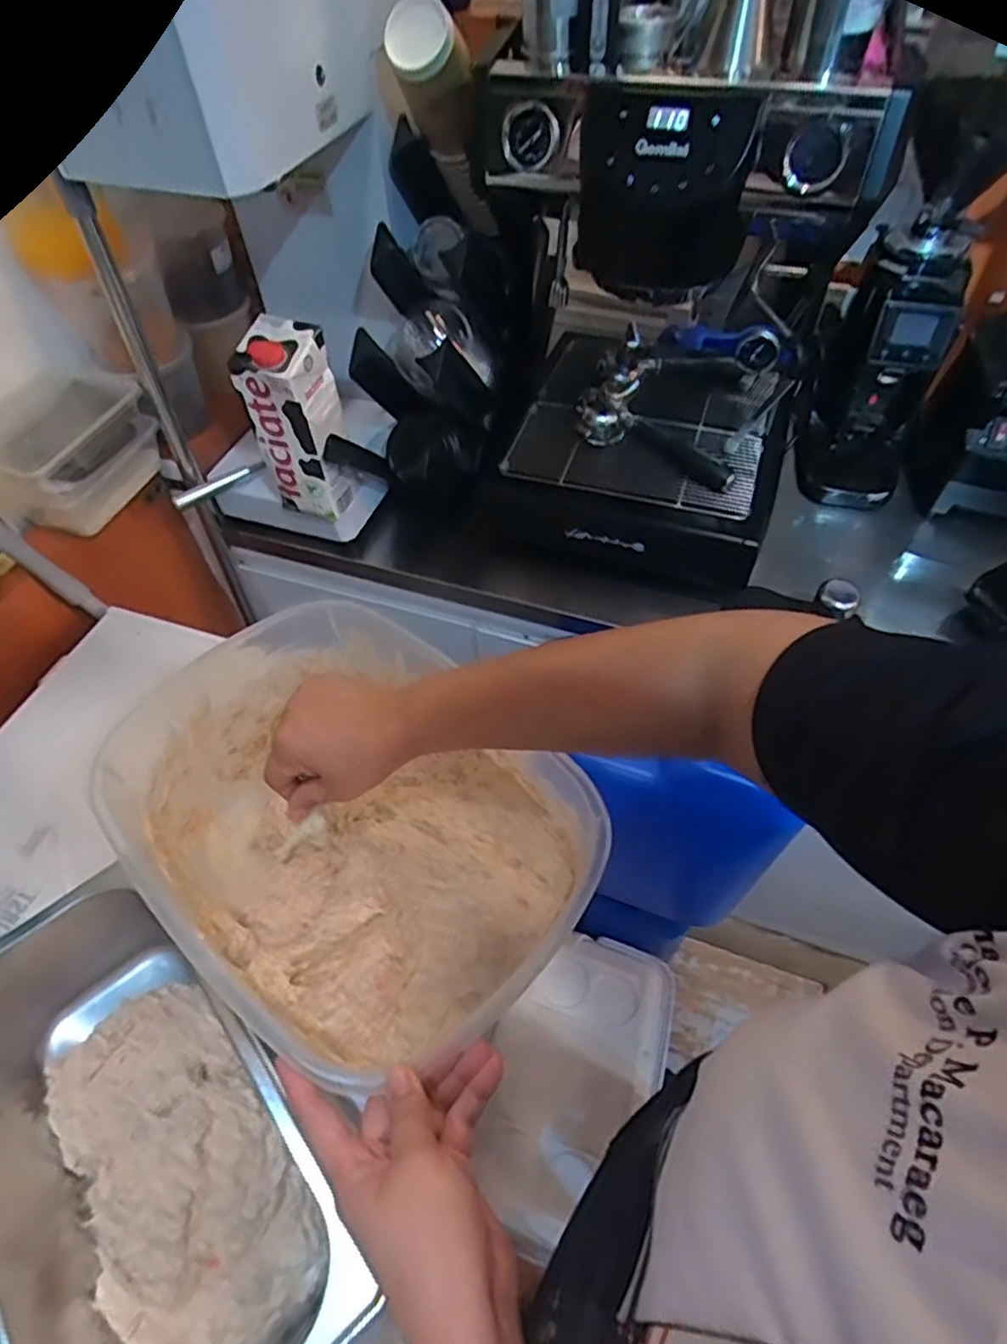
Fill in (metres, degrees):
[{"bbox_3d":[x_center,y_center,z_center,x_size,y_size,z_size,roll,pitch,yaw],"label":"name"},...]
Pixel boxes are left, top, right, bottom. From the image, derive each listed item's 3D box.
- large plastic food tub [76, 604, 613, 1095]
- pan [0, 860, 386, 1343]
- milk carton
[{"bbox_3d":[-0.122,0.117,0.521,0.331,0.134,0.250,38,63,26],"label":"large plastic food tub"},{"bbox_3d":[-0.243,0.306,0.419,0.152,0.096,0.317,-31,58,-19],"label":"pan"},{"bbox_3d":[-0.221,-0.270,0.734,0.082,0.192,0.073,15,56,13],"label":"milk carton"}]

